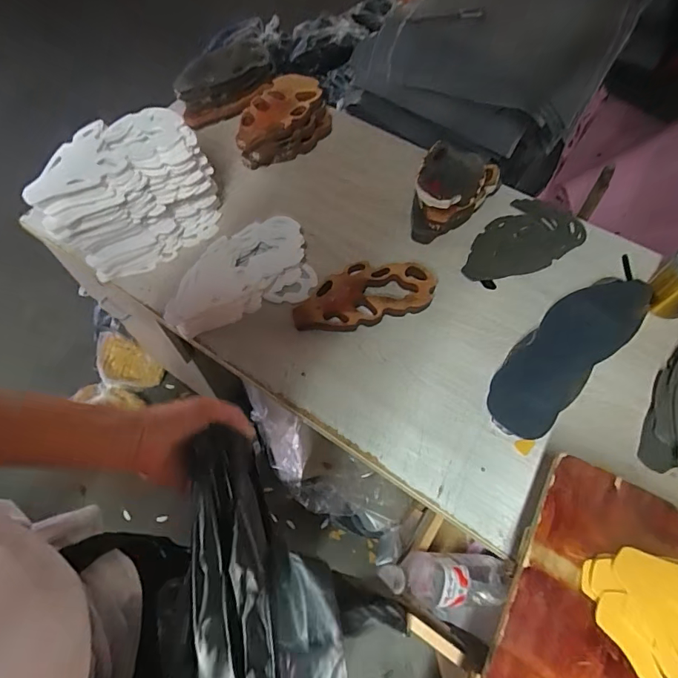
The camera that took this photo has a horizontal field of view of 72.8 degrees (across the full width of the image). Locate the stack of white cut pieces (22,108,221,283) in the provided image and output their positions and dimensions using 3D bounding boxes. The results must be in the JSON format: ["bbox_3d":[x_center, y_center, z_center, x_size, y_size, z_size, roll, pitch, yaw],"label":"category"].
[{"bbox_3d":[-0.320,-0.217,0.717,0.243,0.200,0.103,-34,65,-19],"label":"stack of white cut pieces"}]

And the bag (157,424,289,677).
[{"bbox_3d":[-0.092,0.267,0.387,0.095,0.056,0.371,-8,68,-6],"label":"bag"}]

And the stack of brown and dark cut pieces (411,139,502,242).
[{"bbox_3d":[0.194,-0.242,0.784,0.131,0.085,0.160,20,61,10],"label":"stack of brown and dark cut pieces"}]

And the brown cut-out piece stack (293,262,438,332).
[{"bbox_3d":[0.040,-0.070,0.728,0.231,0.030,0.105,-15,61,-10],"label":"brown cut-out piece stack"}]

